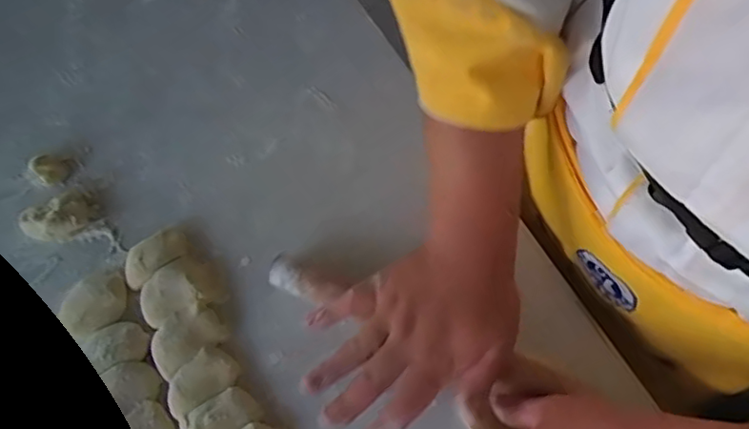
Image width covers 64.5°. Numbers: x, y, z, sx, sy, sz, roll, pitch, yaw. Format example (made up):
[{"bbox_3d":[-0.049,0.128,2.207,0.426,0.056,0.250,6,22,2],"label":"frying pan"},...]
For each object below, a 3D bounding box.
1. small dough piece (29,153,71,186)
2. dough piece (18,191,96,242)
[{"bbox_3d":[-0.289,-0.042,0.524,0.031,0.016,0.027,36,71,19],"label":"small dough piece"},{"bbox_3d":[-0.267,0.004,0.502,0.055,0.016,0.037,-36,66,-14],"label":"dough piece"}]

